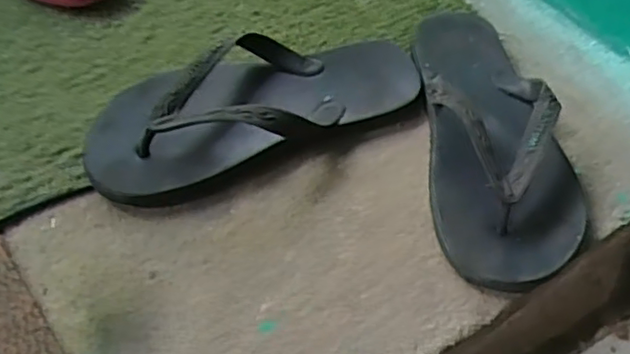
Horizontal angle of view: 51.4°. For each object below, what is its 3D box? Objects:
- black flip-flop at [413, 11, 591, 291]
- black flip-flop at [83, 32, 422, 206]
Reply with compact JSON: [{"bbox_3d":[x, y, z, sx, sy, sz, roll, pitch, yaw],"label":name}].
[{"bbox_3d":[0.143,-0.046,0.513,0.110,0.059,0.280,3,52,-3],"label":"black flip-flop"},{"bbox_3d":[-0.046,-0.065,0.522,0.274,0.058,0.112,-16,56,-16],"label":"black flip-flop"}]

